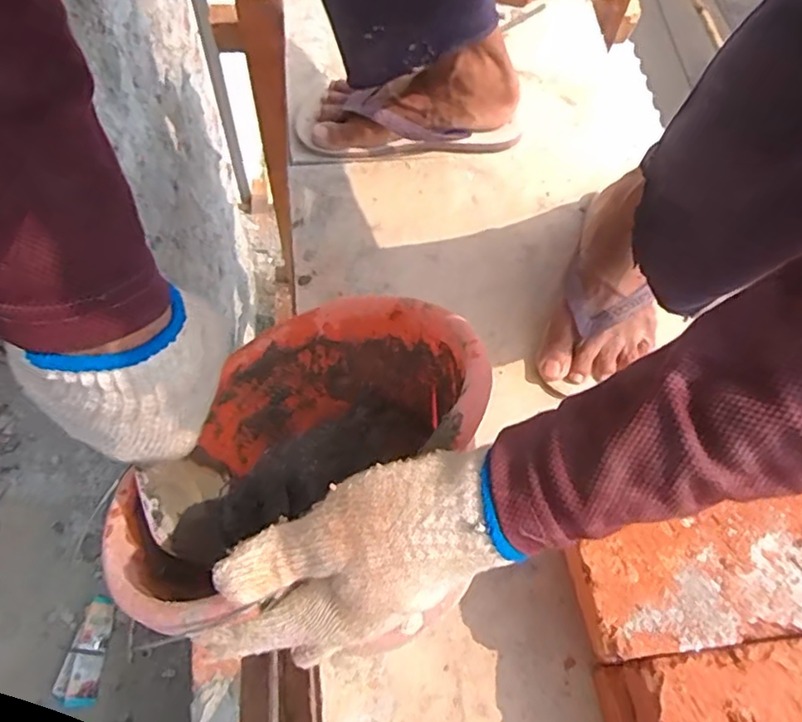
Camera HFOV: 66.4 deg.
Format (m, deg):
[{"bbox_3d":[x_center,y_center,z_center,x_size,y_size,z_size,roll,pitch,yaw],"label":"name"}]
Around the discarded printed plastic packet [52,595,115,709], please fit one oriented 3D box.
[{"bbox_3d":[-0.761,0.699,1.479,0.091,0.012,0.239,11,63,-18],"label":"discarded printed plastic packet"}]

